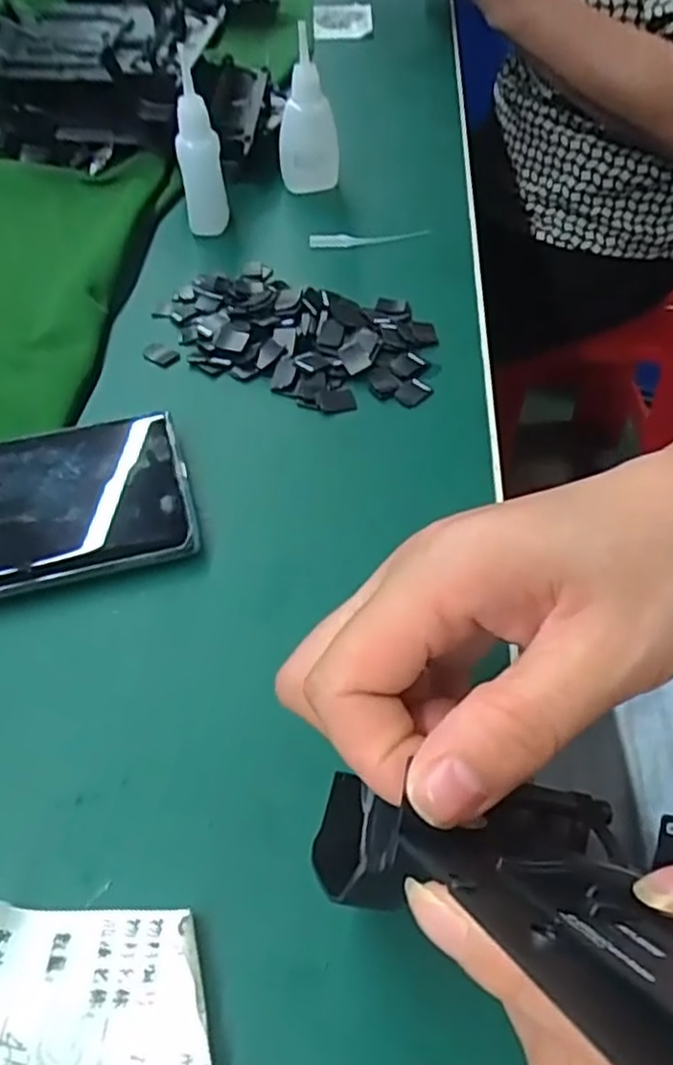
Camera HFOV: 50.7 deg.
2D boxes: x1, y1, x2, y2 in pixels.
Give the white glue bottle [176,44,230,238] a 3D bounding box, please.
[{"bbox_3d":[-0.072,-0.203,0.376,0.023,0.079,0.021,-11,50,-9],"label":"white glue bottle"}]

